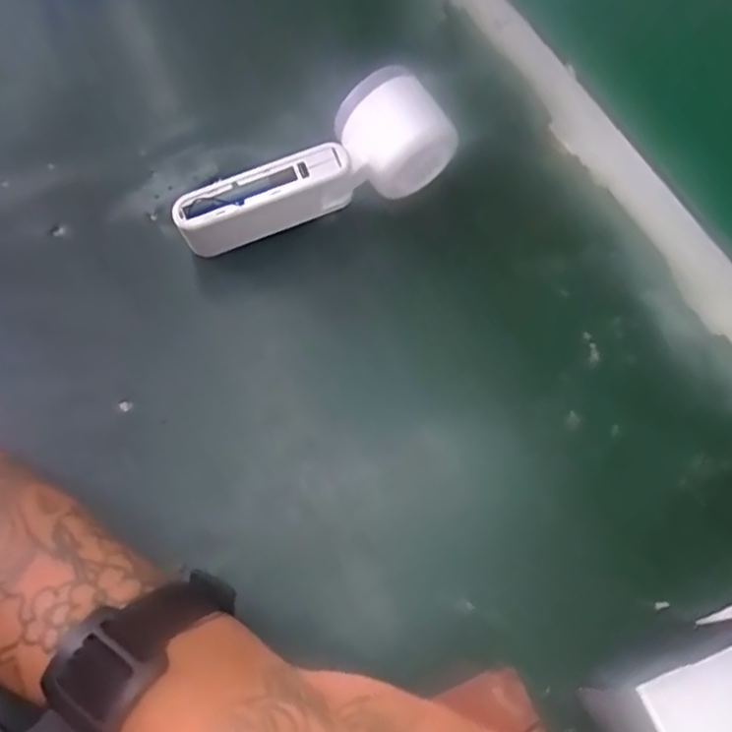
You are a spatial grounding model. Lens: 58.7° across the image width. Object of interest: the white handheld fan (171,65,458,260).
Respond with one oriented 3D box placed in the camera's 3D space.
[{"bbox_3d":[-0.027,-0.106,0.371,0.159,0.060,0.044,-30,67,-14],"label":"white handheld fan"}]

